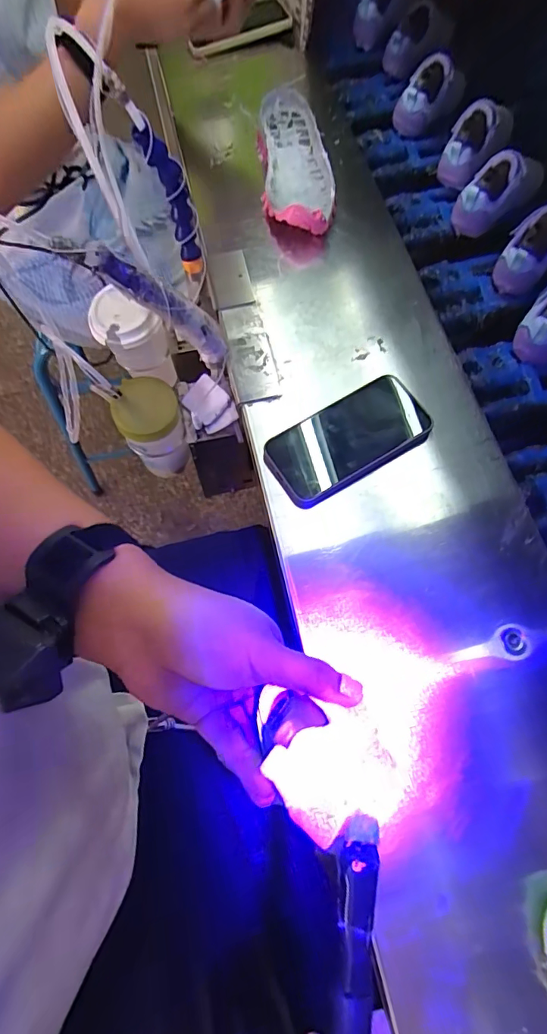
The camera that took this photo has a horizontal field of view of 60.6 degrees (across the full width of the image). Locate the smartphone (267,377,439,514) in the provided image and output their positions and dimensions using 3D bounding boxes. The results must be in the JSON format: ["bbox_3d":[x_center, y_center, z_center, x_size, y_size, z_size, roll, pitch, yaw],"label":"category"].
[{"bbox_3d":[0.076,-0.078,0.469,0.164,0.017,0.080,-32,69,-3],"label":"smartphone"}]

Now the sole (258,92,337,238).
[{"bbox_3d":[0.027,-0.451,0.604,0.087,0.047,0.235,-7,70,7],"label":"sole"}]

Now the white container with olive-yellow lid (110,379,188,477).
[{"bbox_3d":[-0.146,-0.103,0.582,0.072,0.130,0.067,-16,69,3],"label":"white container with olive-yellow lid"}]

